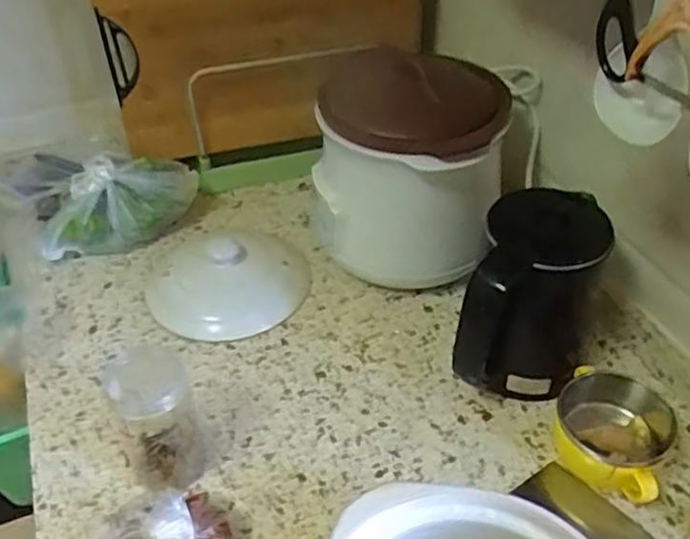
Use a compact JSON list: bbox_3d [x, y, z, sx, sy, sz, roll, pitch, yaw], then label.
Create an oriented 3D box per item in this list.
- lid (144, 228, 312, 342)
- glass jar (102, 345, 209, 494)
[{"bbox_3d":[-0.134,-0.007,0.770,0.177,0.061,0.180,-1,42,1],"label":"lid"},{"bbox_3d":[-0.154,0.131,0.567,0.063,0.118,0.066,-1,42,1],"label":"glass jar"}]

